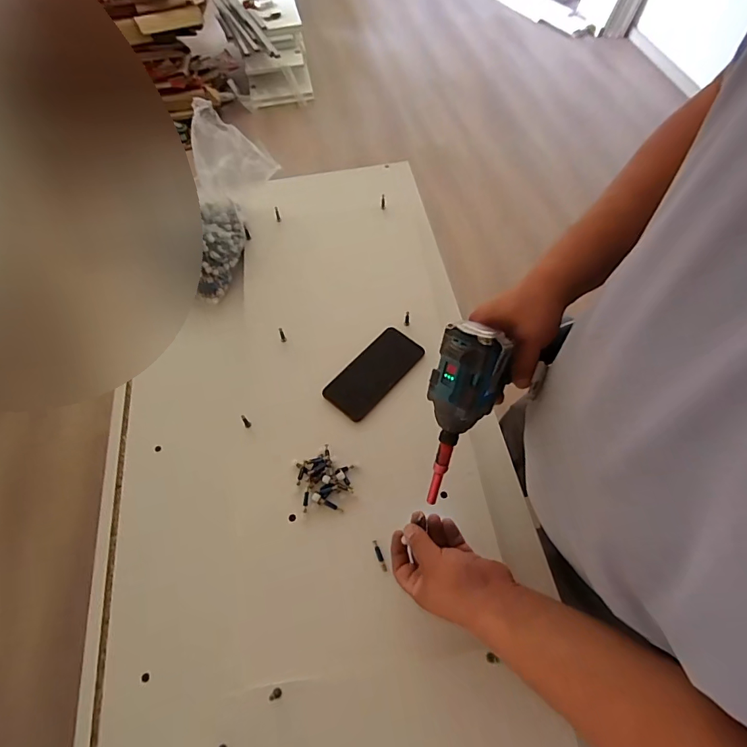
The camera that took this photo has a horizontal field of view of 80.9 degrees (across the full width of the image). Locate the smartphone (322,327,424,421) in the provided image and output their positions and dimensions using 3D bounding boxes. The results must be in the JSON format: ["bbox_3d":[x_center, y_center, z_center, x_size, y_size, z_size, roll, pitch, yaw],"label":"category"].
[{"bbox_3d":[0.000,-0.003,0.683,0.074,0.012,0.161,39,69,20],"label":"smartphone"}]

